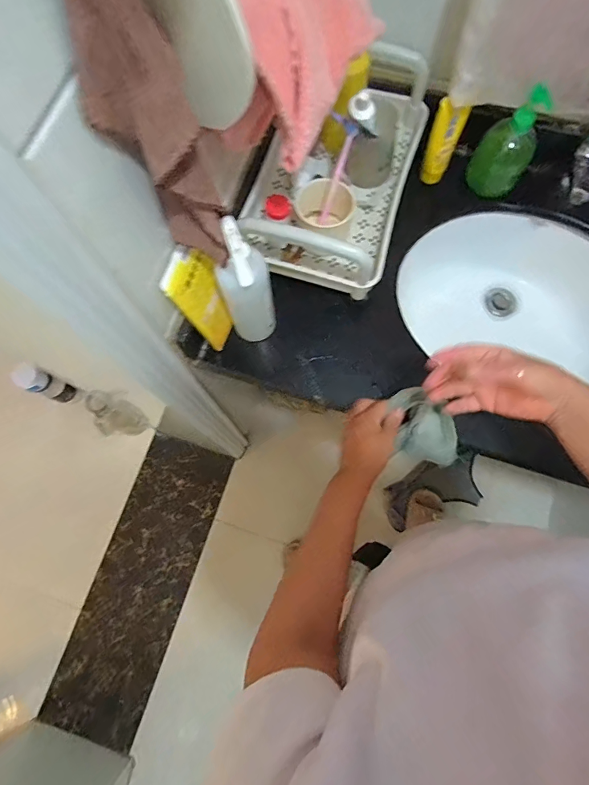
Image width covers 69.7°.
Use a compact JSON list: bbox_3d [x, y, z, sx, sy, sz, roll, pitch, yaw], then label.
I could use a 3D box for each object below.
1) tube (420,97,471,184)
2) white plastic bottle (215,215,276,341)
[{"bbox_3d":[0.233,-0.395,0.665,0.048,0.137,0.041,21,76,6],"label":"tube"},{"bbox_3d":[-0.061,-0.131,0.552,0.065,0.234,0.063,-13,75,-3],"label":"white plastic bottle"}]

